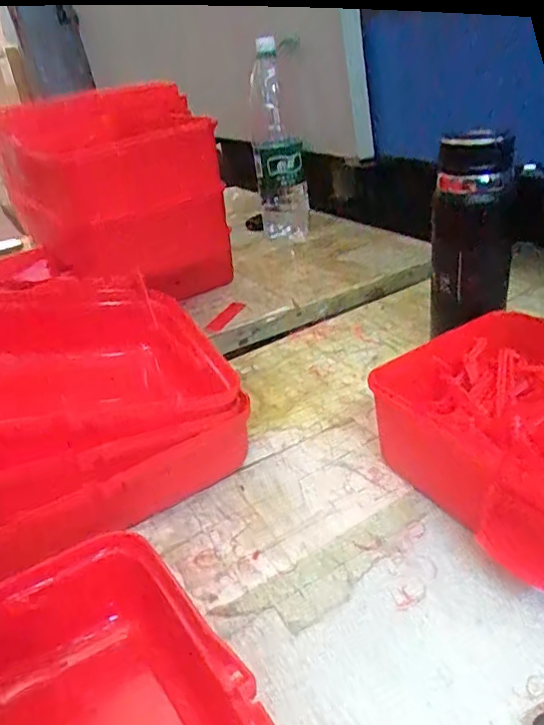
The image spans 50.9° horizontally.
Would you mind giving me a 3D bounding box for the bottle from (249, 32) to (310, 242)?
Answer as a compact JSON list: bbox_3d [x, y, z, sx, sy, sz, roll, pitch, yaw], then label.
[{"bbox_3d":[0.008,-0.369,1.000,0.092,0.314,0.070,-5,29,5],"label":"bottle"}]

